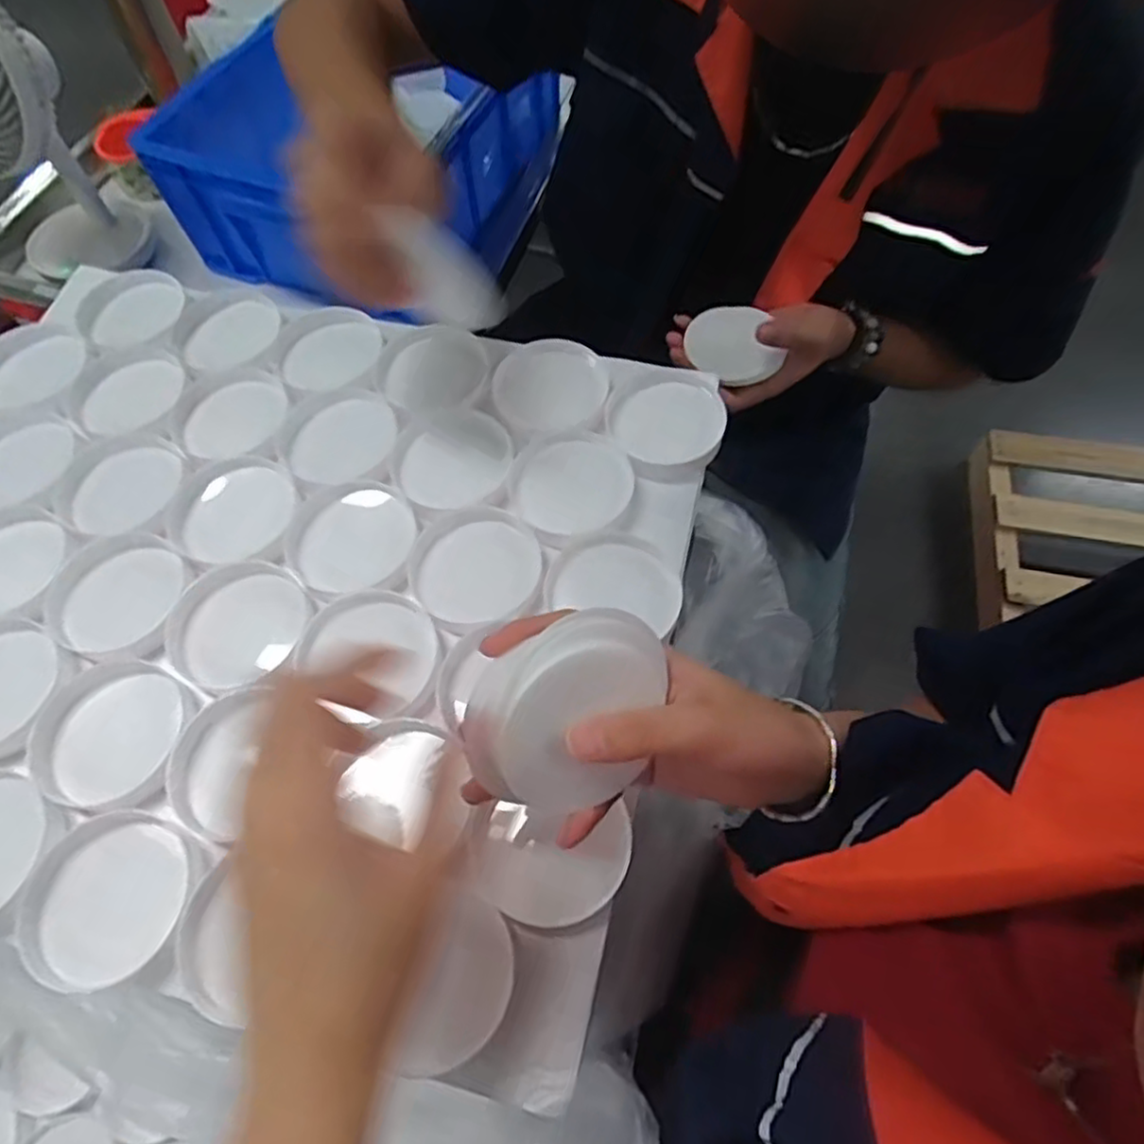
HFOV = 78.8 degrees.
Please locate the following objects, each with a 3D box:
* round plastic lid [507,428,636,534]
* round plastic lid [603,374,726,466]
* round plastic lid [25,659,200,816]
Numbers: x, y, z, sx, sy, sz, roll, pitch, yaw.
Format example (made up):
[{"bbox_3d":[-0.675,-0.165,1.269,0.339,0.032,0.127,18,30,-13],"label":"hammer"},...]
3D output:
[{"bbox_3d":[0.000,-0.058,0.438,0.075,0.009,0.069,-1,62,1],"label":"round plastic lid"},{"bbox_3d":[0.061,-0.105,0.460,0.075,0.009,0.078,-1,62,1],"label":"round plastic lid"},{"bbox_3d":[-0.252,0.088,0.380,0.077,0.009,0.077,-1,62,1],"label":"round plastic lid"}]

